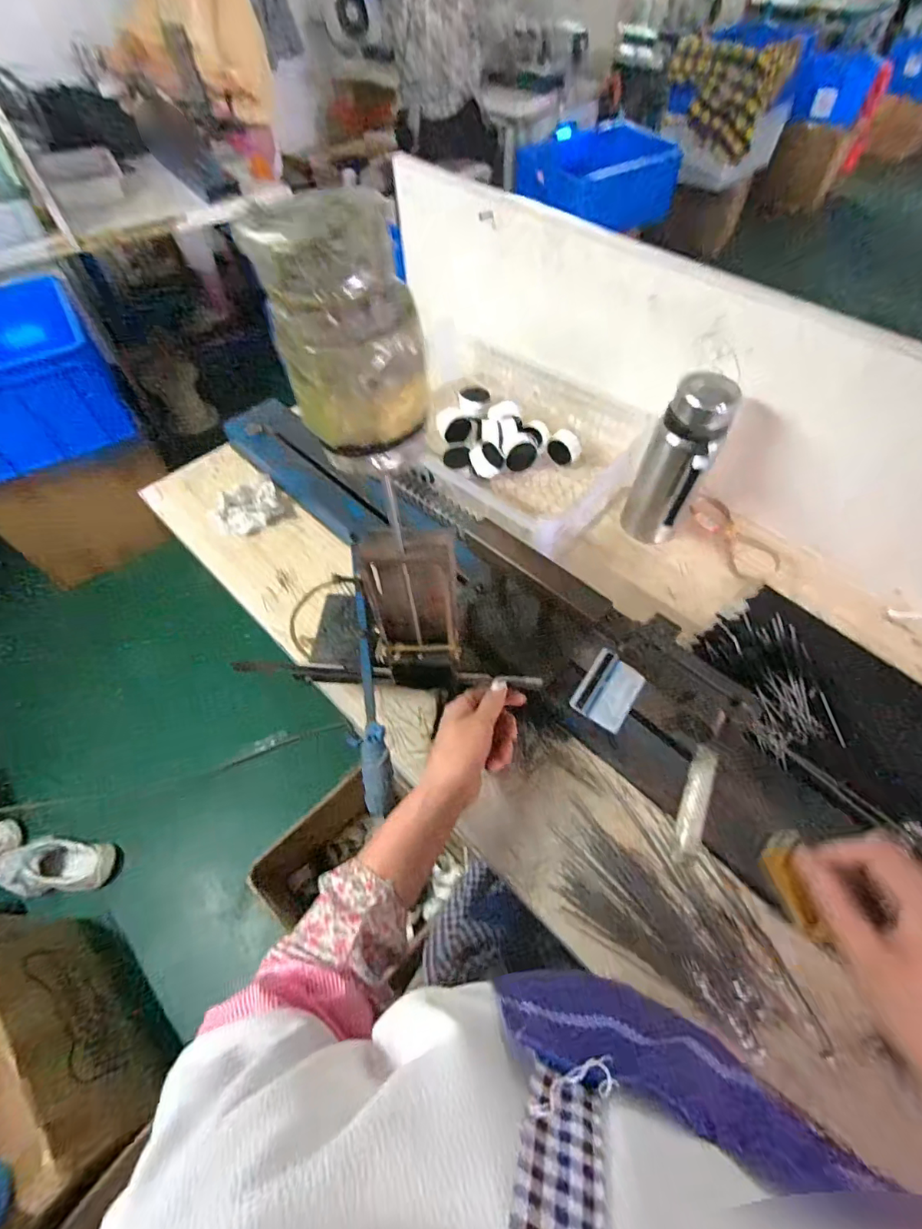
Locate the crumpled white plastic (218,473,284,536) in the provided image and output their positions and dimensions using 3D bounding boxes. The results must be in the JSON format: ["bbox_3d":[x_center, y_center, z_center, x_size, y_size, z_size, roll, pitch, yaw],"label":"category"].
[{"bbox_3d":[-0.310,-0.158,0.710,0.093,0.032,0.073,-30,62,-17],"label":"crumpled white plastic"}]

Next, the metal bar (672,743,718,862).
[{"bbox_3d":[0.187,0.151,0.387,0.016,0.013,0.090,15,81,11],"label":"metal bar"}]

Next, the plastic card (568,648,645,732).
[{"bbox_3d":[0.159,0.086,0.525,0.057,0.008,0.071,31,64,16],"label":"plastic card"}]

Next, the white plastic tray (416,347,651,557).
[{"bbox_3d":[0.057,-0.272,0.751,0.403,0.095,0.301,39,65,23],"label":"white plastic tray"}]

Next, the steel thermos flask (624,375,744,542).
[{"bbox_3d":[0.266,-0.182,0.616,0.075,0.226,0.076,0,57,1],"label":"steel thermos flask"}]

